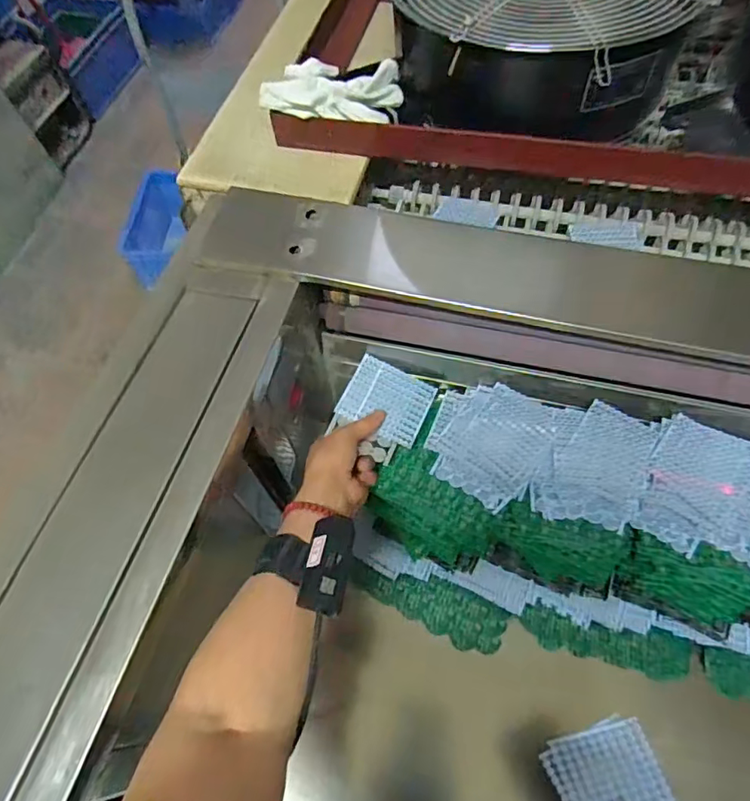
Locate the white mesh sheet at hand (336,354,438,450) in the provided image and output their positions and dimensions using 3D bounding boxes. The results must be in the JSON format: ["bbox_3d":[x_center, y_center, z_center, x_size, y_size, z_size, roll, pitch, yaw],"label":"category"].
[{"bbox_3d":[0.014,0.000,0.580,0.090,0.004,0.075,27,75,0],"label":"white mesh sheet at hand"}]

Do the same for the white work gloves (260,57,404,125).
[{"bbox_3d":[-0.045,-0.333,0.567,0.151,0.040,0.078,-6,62,-1],"label":"white work gloves"}]

